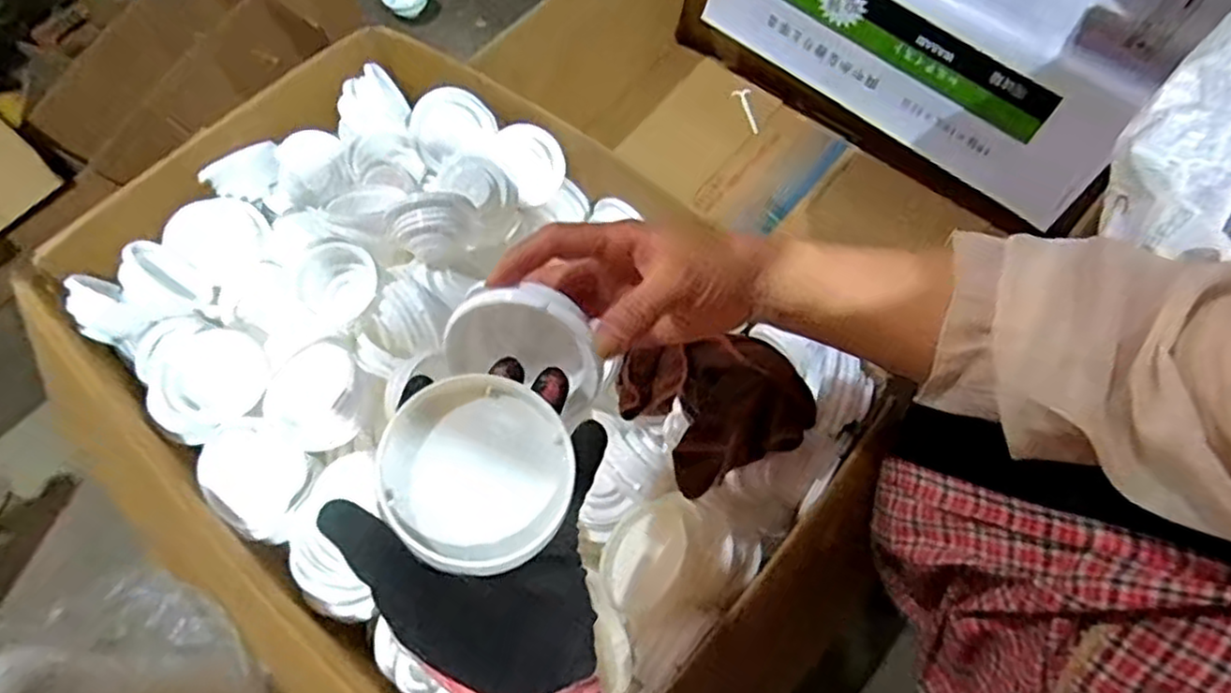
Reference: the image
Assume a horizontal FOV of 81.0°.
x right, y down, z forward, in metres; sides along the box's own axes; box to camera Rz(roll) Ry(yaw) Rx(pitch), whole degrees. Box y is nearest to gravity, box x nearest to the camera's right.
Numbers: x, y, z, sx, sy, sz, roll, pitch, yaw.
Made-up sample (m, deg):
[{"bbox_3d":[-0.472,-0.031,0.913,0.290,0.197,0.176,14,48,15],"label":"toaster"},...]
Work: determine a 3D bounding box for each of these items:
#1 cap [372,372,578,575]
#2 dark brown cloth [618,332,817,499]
[{"bbox_3d":[-0.065,0.056,0.334,0.082,0.020,0.082,7,57,-12],"label":"cap"},{"bbox_3d":[0.073,0.039,0.564,0.106,0.082,0.141,-30,65,-13],"label":"dark brown cloth"}]

